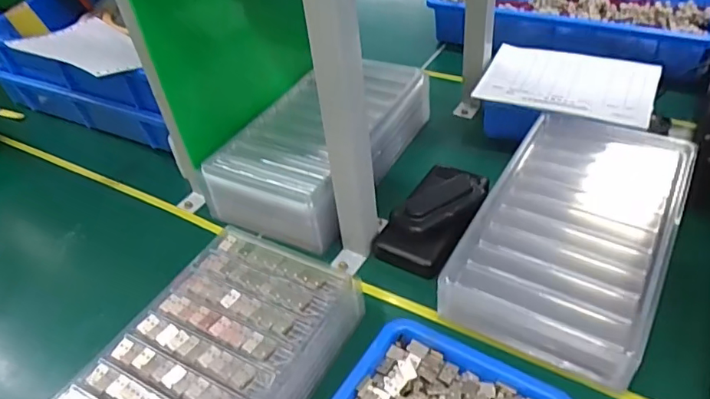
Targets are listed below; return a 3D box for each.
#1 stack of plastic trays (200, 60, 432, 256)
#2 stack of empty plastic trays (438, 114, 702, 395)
[{"bbox_3d":[-0.040,-0.069,0.695,0.173,0.100,0.284,15,47,24],"label":"stack of plastic trays"},{"bbox_3d":[0.224,0.025,0.544,0.169,0.053,0.301,19,49,27],"label":"stack of empty plastic trays"}]

